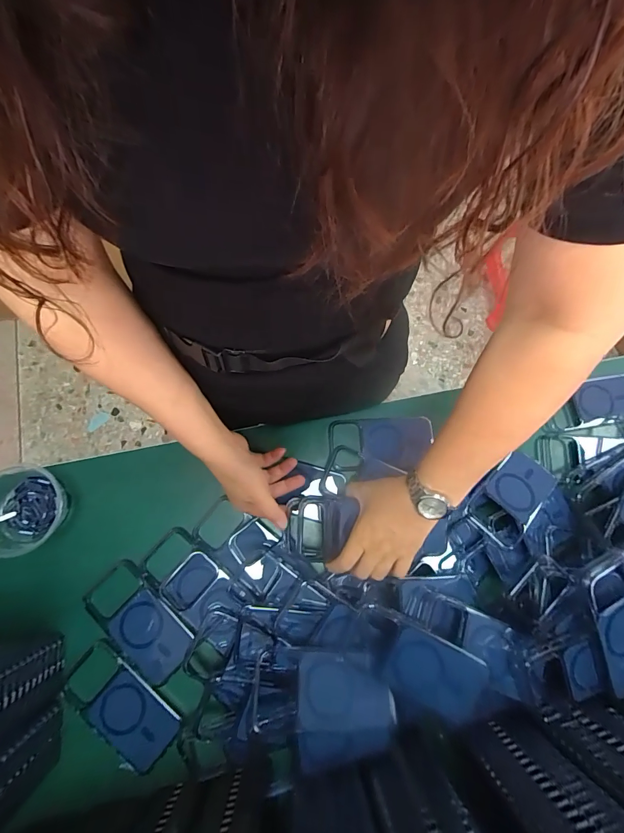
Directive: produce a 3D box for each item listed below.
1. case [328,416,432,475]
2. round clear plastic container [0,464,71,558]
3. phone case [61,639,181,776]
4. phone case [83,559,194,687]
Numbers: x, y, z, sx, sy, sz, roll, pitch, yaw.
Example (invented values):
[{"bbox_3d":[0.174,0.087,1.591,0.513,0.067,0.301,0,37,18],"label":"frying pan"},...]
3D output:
[{"bbox_3d":[0.101,0.040,0.535,0.149,0.008,0.076,-2,76,-3],"label":"case"},{"bbox_3d":[-0.368,0.120,0.467,0.107,0.051,0.103,0,76,-2],"label":"round clear plastic container"},{"bbox_3d":[-0.234,0.353,0.445,0.149,0.006,0.072,40,78,8],"label":"phone case"},{"bbox_3d":[-0.223,0.263,0.467,0.148,0.011,0.078,44,79,9],"label":"phone case"}]

